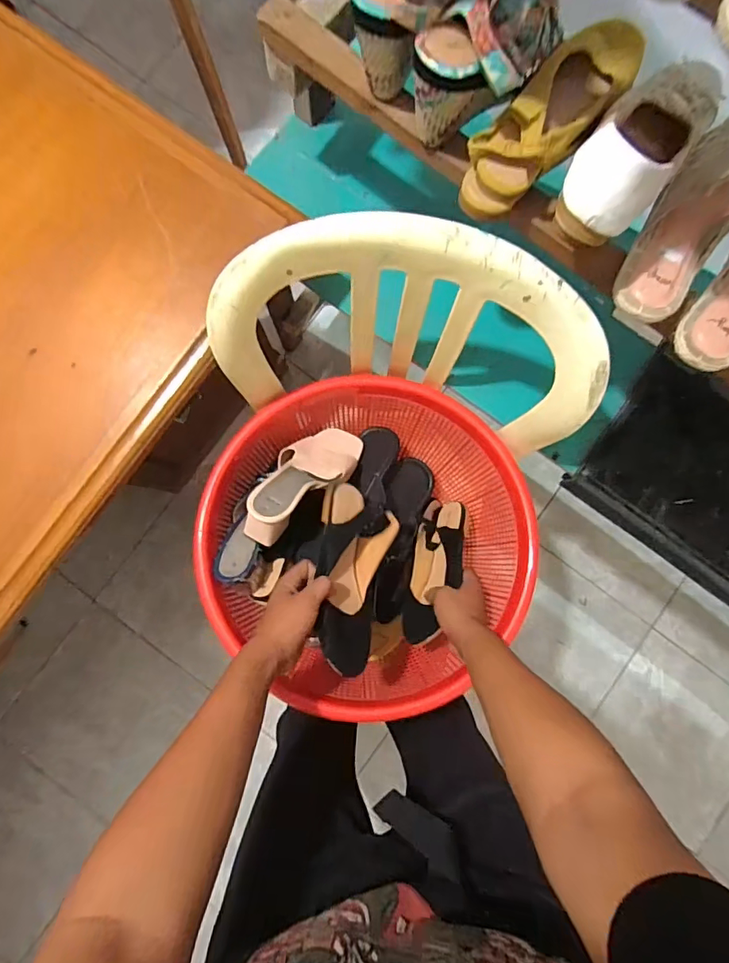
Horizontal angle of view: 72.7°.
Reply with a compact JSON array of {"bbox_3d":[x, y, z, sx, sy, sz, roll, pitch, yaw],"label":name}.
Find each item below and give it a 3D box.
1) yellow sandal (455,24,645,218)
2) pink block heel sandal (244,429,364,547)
[{"bbox_3d":[0.189,-0.365,0.480,0.091,0.074,0.230,43,85,3],"label":"yellow sandal"},{"bbox_3d":[-0.081,-0.012,0.716,0.091,0.058,0.240,41,48,1],"label":"pink block heel sandal"}]

